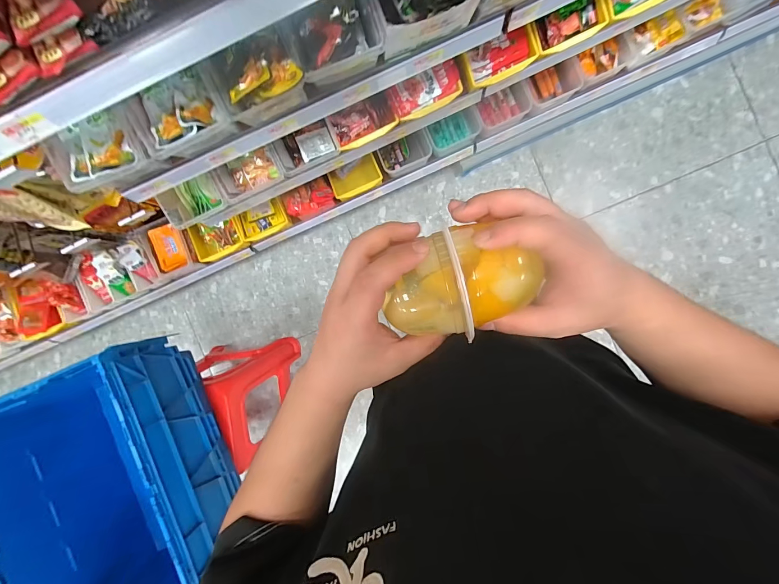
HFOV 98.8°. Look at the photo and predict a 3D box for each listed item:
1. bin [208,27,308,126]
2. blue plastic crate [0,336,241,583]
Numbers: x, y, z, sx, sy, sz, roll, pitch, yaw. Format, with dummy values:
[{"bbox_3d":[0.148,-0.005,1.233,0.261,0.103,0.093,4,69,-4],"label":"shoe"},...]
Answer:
[{"bbox_3d":[-0.238,-0.394,0.623,0.151,0.099,0.134,-25,89,4],"label":"bin"},{"bbox_3d":[-0.649,0.463,0.842,0.445,0.308,0.605,-22,90,4],"label":"blue plastic crate"}]

